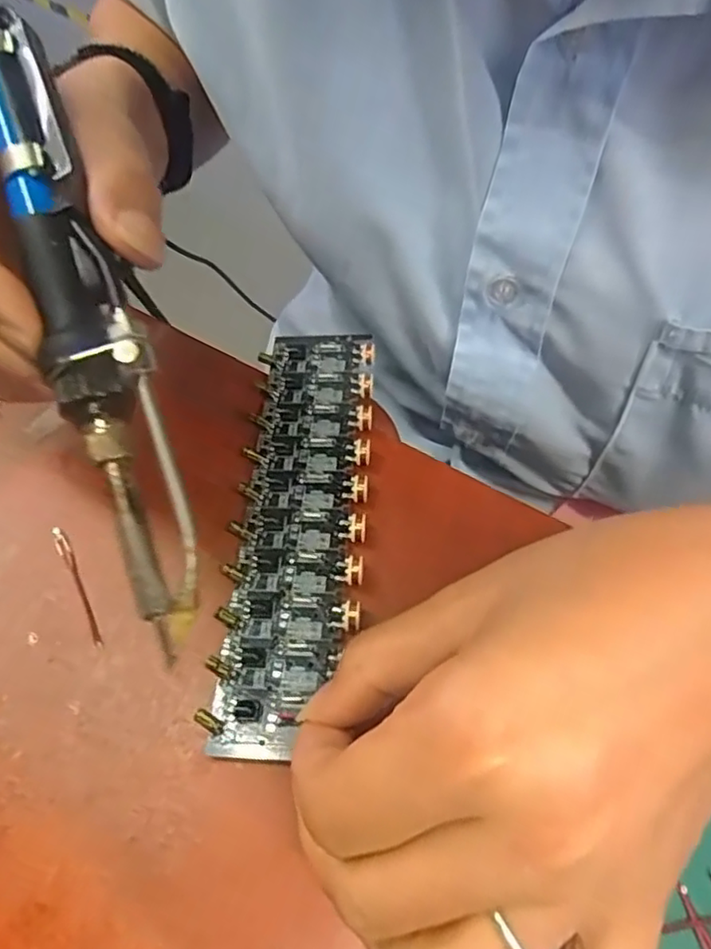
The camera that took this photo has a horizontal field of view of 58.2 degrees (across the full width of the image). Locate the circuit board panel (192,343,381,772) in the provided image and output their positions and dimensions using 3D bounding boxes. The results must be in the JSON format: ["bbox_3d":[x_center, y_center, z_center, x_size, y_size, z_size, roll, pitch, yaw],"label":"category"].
[{"bbox_3d":[-0.019,0.012,0.227,0.047,0.006,0.161,4,59,5],"label":"circuit board panel"}]

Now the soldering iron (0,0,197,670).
[{"bbox_3d":[-0.077,-0.056,0.173,0.024,0.016,0.204,-19,81,-8],"label":"soldering iron"}]

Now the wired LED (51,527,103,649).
[{"bbox_3d":[-0.095,0.037,0.218,0.005,0.004,0.049,-29,64,-13],"label":"wired LED"}]

